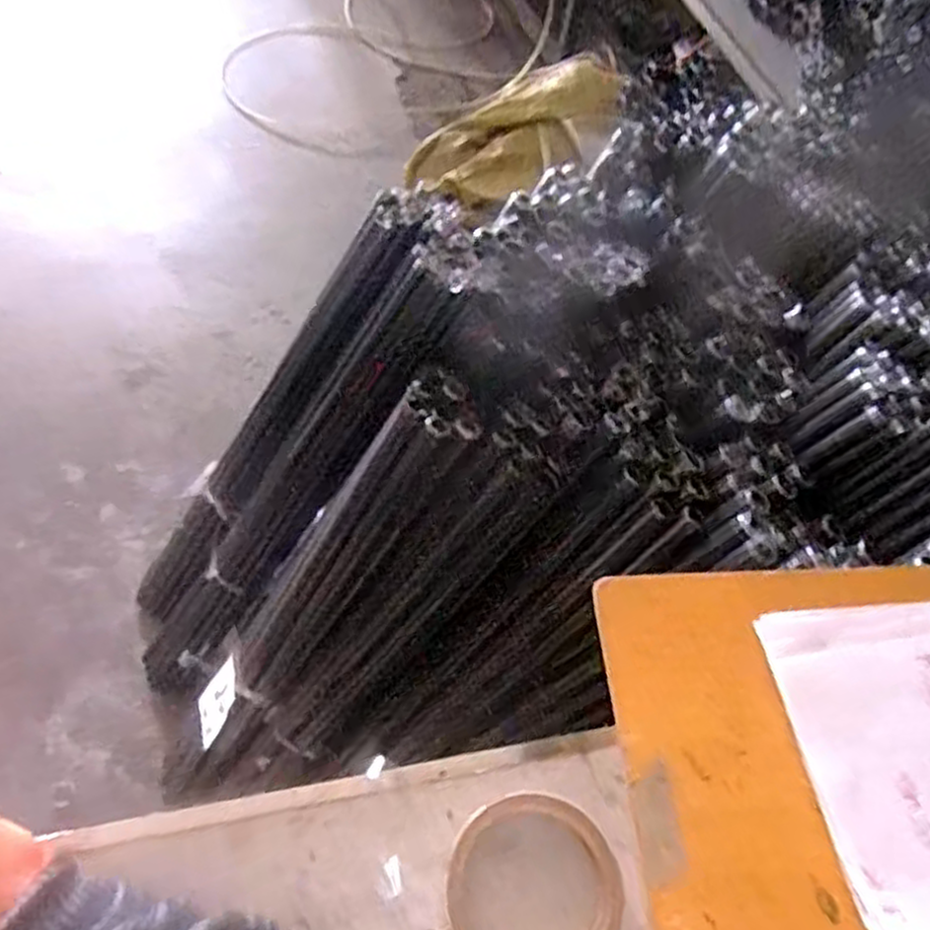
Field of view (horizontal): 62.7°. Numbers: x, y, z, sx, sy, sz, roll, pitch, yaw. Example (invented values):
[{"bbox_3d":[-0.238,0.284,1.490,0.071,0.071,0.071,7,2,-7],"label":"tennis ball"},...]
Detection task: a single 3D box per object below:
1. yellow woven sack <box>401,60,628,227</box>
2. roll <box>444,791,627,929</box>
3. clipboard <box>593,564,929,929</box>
[{"bbox_3d":[0.129,-0.692,1.617,0.467,0.164,0.279,-23,62,-22],"label":"yellow woven sack"},{"bbox_3d":[0.036,0.220,0.394,0.090,0.013,0.092,4,55,-5],"label":"roll"},{"bbox_3d":[0.216,0.134,0.349,0.288,0.020,0.188,-1,56,-8],"label":"clipboard"}]

